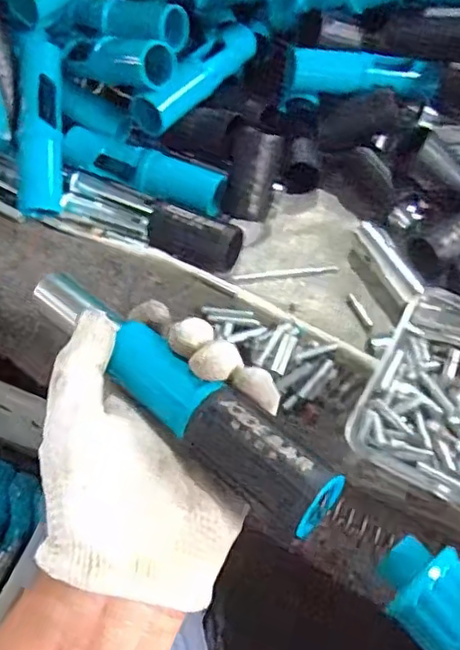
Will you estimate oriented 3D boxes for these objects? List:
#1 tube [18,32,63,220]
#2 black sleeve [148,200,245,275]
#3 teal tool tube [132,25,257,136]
[{"bbox_3d":[-0.131,-0.137,0.433,0.025,0.024,0.122,2,92,2],"label":"tube"},{"bbox_3d":[-0.025,-0.061,0.423,0.061,0.027,0.033,21,58,15],"label":"black sleeve"},{"bbox_3d":[-0.023,-0.179,0.453,0.024,0.033,0.120,29,61,20],"label":"teal tool tube"}]

